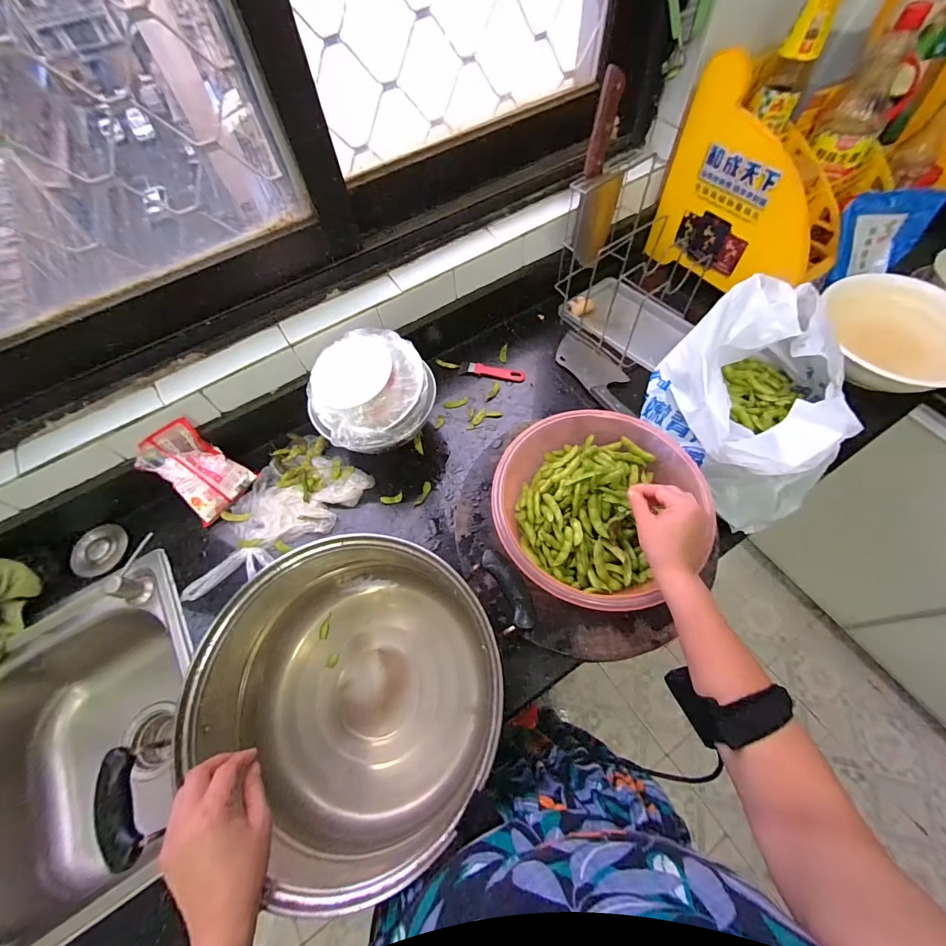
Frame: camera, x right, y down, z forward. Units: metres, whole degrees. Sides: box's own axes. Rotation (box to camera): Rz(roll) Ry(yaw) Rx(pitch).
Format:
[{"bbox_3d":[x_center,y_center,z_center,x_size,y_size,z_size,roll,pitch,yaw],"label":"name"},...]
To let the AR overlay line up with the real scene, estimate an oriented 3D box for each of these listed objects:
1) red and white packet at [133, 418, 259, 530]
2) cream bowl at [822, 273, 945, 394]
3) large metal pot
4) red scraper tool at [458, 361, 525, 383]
[{"bbox_3d":[-0.445,-0.006,0.655,0.149,0.028,0.101,49,62,-22],"label":"red and white packet"},{"bbox_3d":[0.757,-0.237,0.706,0.224,0.072,0.218,3,63,5],"label":"cream bowl"},{"bbox_3d":[-0.129,0.239,0.454,0.310,0.172,0.310,-1,63,3],"label":"large metal pot"},{"bbox_3d":[0.037,-0.196,0.789,0.126,0.009,0.026,9,64,8],"label":"red scraper tool"}]

